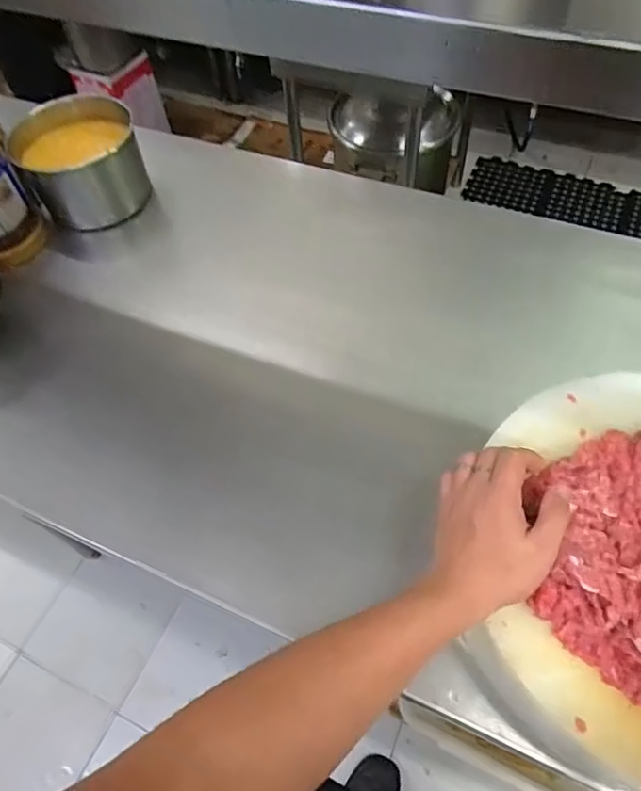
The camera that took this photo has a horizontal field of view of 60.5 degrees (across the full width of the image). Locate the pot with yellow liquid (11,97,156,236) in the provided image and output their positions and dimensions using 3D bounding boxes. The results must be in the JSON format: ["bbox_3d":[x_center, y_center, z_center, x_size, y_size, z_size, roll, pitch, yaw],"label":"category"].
[{"bbox_3d":[-0.400,-0.408,0.935,0.177,0.153,0.221,-21,59,-9],"label":"pot with yellow liquid"}]

